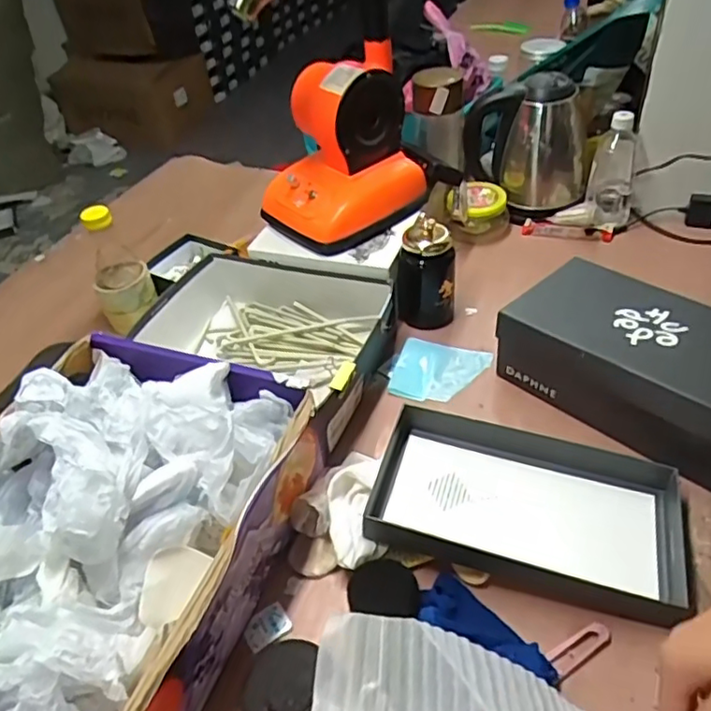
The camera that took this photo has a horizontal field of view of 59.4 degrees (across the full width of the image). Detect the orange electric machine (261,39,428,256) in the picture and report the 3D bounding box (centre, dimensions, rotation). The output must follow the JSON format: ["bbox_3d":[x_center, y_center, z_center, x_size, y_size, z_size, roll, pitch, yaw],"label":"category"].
[{"bbox_3d":[-0.021,-0.295,0.890,0.212,0.202,0.164,-37,51,-27],"label":"orange electric machine"}]

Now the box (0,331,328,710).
[{"bbox_3d":[-0.248,0.176,0.610,0.316,0.160,0.398,12,47,20],"label":"box"}]

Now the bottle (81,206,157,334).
[{"bbox_3d":[-0.361,-0.134,0.935,0.085,0.173,0.066,-29,47,-21],"label":"bottle"}]

